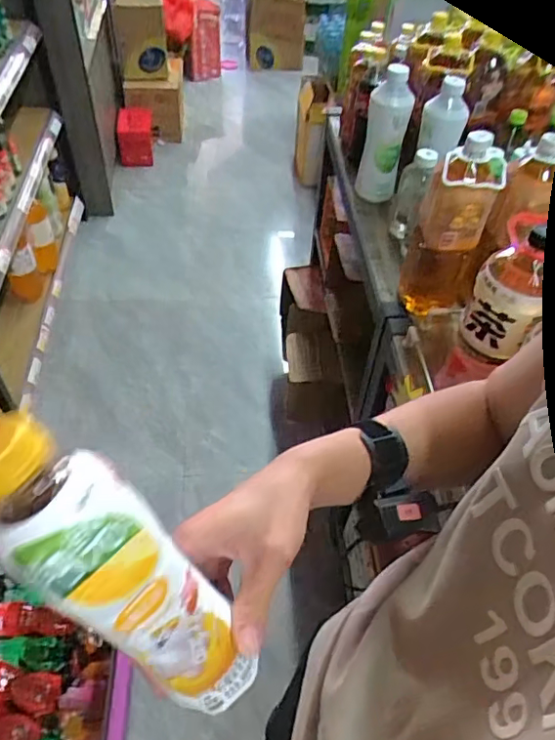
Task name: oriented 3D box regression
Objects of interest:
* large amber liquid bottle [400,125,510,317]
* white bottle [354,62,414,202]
[{"bbox_3d":[0.282,-0.229,0.938,0.102,0.294,0.095,6,49,1],"label":"large amber liquid bottle"},{"bbox_3d":[0.233,-0.506,1.232,0.087,0.275,0.081,12,27,6],"label":"white bottle"}]

